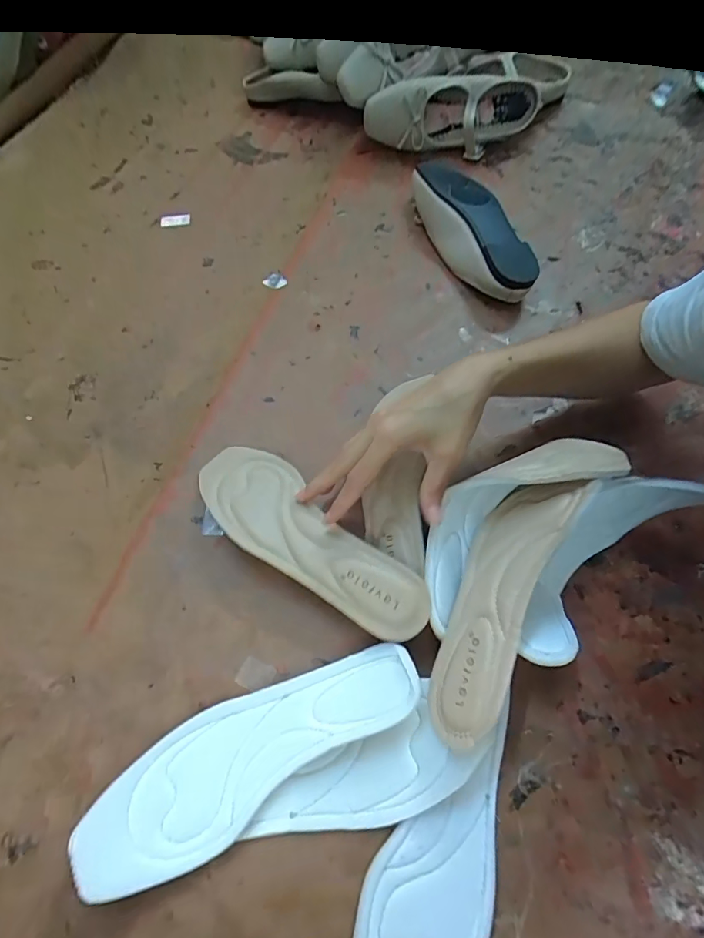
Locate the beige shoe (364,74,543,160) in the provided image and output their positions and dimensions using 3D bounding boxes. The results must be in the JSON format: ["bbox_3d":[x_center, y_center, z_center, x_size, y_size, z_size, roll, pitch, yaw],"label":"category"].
[{"bbox_3d":[0.142,-0.495,0.633,0.242,0.065,0.092,-2,61,-1],"label":"beige shoe"}]

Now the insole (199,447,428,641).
[{"bbox_3d":[-0.044,0.052,0.380,0.234,0.021,0.073,34,63,24],"label":"insole"}]

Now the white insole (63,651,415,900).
[{"bbox_3d":[-0.063,0.192,0.315,0.227,0.039,0.075,-23,64,-12],"label":"white insole"}]

